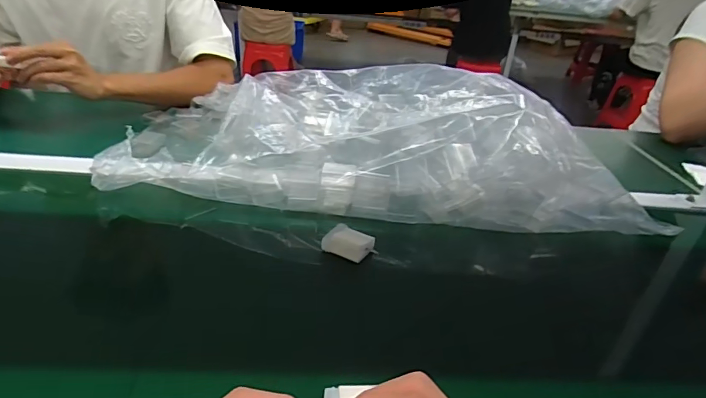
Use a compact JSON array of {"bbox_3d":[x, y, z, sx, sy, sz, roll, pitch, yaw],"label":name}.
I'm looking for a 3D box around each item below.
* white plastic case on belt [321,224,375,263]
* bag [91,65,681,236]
[{"bbox_3d":[-0.004,0.047,0.515,0.052,0.020,0.041,19,33,21],"label":"white plastic case on belt"},{"bbox_3d":[0.029,-0.108,0.687,0.713,0.124,0.338,7,30,2],"label":"bag"}]

